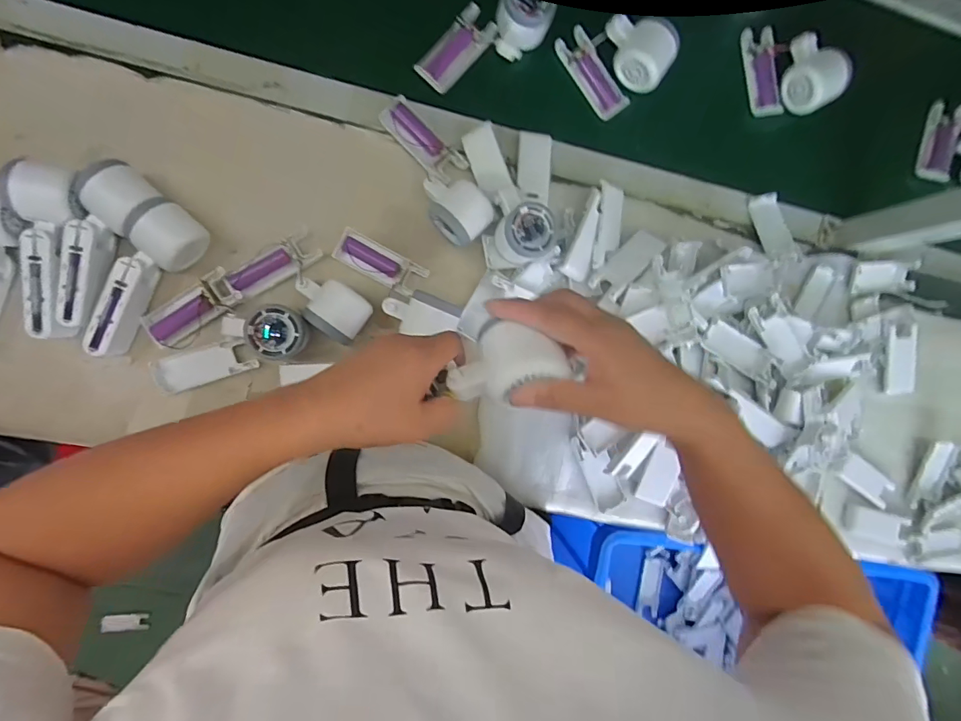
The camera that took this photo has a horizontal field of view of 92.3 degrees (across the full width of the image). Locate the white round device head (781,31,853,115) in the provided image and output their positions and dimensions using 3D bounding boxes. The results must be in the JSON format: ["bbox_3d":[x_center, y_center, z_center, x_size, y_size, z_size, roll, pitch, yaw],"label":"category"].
[{"bbox_3d":[0.423,-0.360,0.587,0.065,0.050,0.087,-2,92,-10],"label":"white round device head"}]

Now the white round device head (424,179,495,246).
[{"bbox_3d":[-0.029,-0.170,0.518,0.055,0.050,0.077,-43,98,-6],"label":"white round device head"}]

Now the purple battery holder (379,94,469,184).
[{"bbox_3d":[-0.065,-0.248,0.523,0.104,0.019,0.045,42,85,-8],"label":"purple battery holder"}]

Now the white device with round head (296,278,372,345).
[{"bbox_3d":[-0.165,-0.059,0.507,0.083,0.045,0.053,32,86,-9],"label":"white device with round head"}]

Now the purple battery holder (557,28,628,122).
[{"bbox_3d":[0.136,-0.345,0.557,0.038,0.018,0.107,-37,97,-7],"label":"purple battery holder"}]

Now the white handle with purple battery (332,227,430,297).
[{"bbox_3d":[-0.114,-0.111,0.527,0.102,0.030,0.040,27,87,-9],"label":"white handle with purple battery"}]

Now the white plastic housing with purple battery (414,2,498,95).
[{"bbox_3d":[-0.028,-0.359,0.534,0.044,0.012,0.102,41,85,-8],"label":"white plastic housing with purple battery"}]

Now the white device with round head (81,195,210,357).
[{"bbox_3d":[-0.351,-0.083,0.471,0.058,0.050,0.168,33,86,-9],"label":"white device with round head"}]

